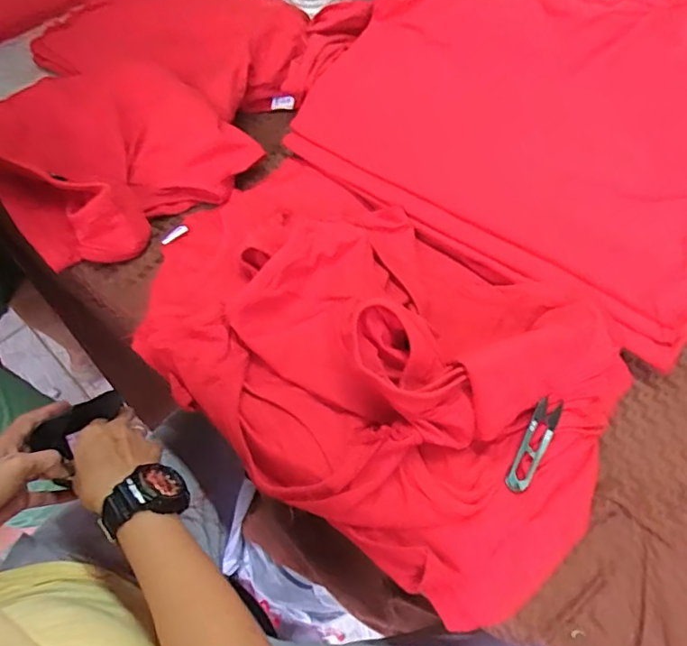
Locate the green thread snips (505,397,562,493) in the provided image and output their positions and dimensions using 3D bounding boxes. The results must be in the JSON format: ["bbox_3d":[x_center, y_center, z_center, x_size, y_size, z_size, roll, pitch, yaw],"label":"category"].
[{"bbox_3d":[0.179,0.115,0.504,0.023,0.012,0.098,26,62,17],"label":"green thread snips"}]

